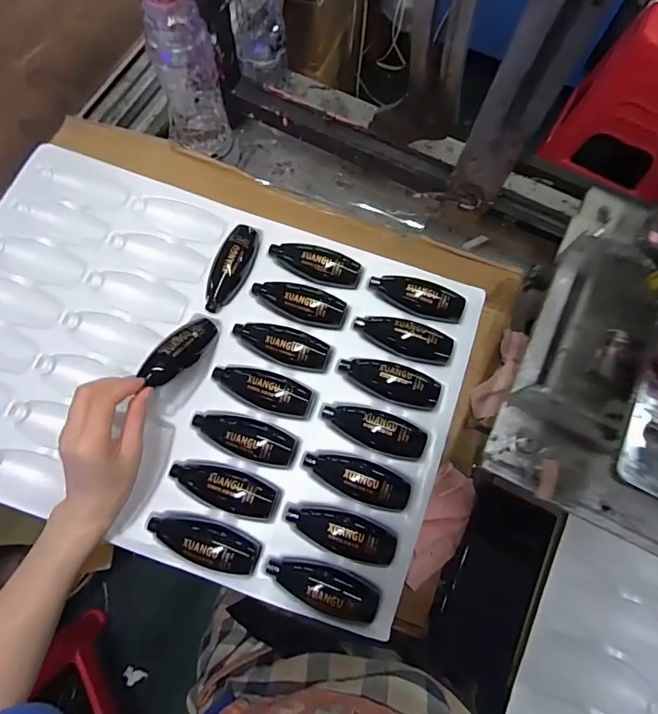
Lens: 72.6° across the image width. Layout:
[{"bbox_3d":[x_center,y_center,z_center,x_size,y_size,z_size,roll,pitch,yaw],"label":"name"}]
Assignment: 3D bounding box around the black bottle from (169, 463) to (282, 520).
[{"bbox_3d":[-0.098,0.121,0.410,0.101,0.024,0.037,17,73,2],"label":"black bottle"}]

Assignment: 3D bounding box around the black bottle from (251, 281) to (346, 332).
[{"bbox_3d":[-0.032,-0.059,0.466,0.101,0.019,0.041,17,73,3],"label":"black bottle"}]

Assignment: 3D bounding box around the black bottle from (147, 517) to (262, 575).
[{"bbox_3d":[-0.111,0.163,0.396,0.100,0.024,0.030,20,73,4],"label":"black bottle"}]

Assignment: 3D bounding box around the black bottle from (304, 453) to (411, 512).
[{"bbox_3d":[0.026,0.111,0.410,0.100,0.019,0.037,21,73,4],"label":"black bottle"}]

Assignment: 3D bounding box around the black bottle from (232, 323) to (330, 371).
[{"bbox_3d":[-0.049,-0.016,0.453,0.099,0.022,0.037,17,73,3],"label":"black bottle"}]

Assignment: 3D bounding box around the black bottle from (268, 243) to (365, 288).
[{"bbox_3d":[-0.014,-0.104,0.478,0.100,0.017,0.038,23,73,4],"label":"black bottle"}]

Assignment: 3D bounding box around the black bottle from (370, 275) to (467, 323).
[{"bbox_3d":[0.093,-0.065,0.470,0.098,0.016,0.039,15,73,2],"label":"black bottle"}]

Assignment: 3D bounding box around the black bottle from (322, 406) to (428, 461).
[{"bbox_3d":[0.043,0.068,0.426,0.099,0.020,0.036,19,73,3],"label":"black bottle"}]

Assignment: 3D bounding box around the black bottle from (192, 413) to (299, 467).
[{"bbox_3d":[-0.082,0.076,0.427,0.102,0.022,0.036,17,73,3],"label":"black bottle"}]

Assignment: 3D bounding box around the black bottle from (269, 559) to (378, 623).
[{"bbox_3d":[-0.005,0.202,0.393,0.099,0.016,0.037,19,73,3],"label":"black bottle"}]

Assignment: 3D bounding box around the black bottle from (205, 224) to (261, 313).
[{"bbox_3d":[-0.103,-0.097,0.472,0.036,0.019,0.104,21,73,4],"label":"black bottle"}]

